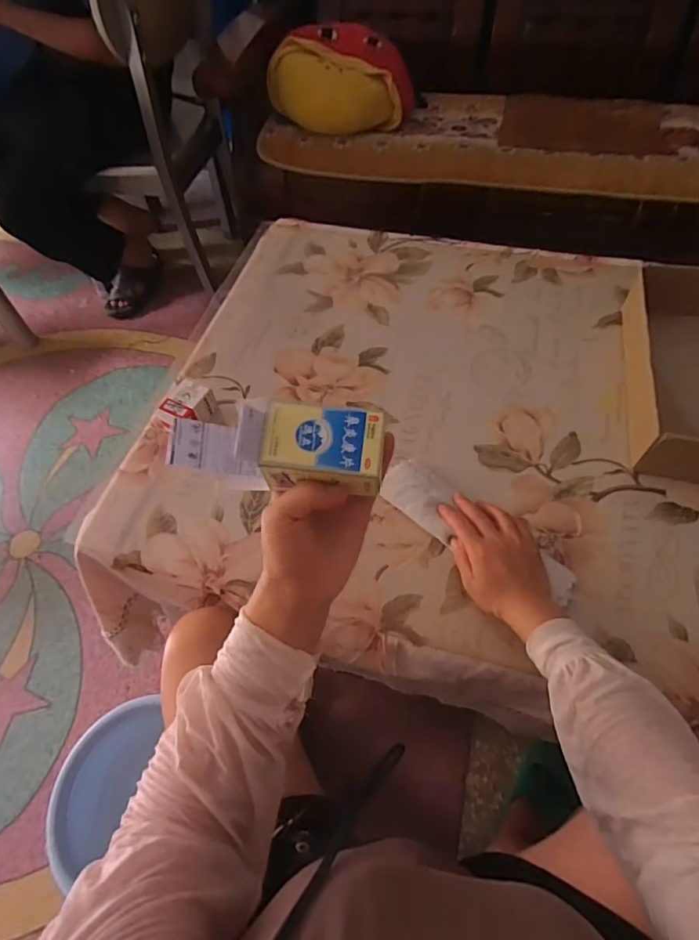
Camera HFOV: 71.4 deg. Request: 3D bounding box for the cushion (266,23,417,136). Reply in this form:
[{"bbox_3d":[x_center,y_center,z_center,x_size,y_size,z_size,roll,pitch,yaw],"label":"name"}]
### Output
[{"bbox_3d":[-0.015,-1.080,1.340,0.379,0.178,0.261,2,58,5],"label":"cushion"}]

